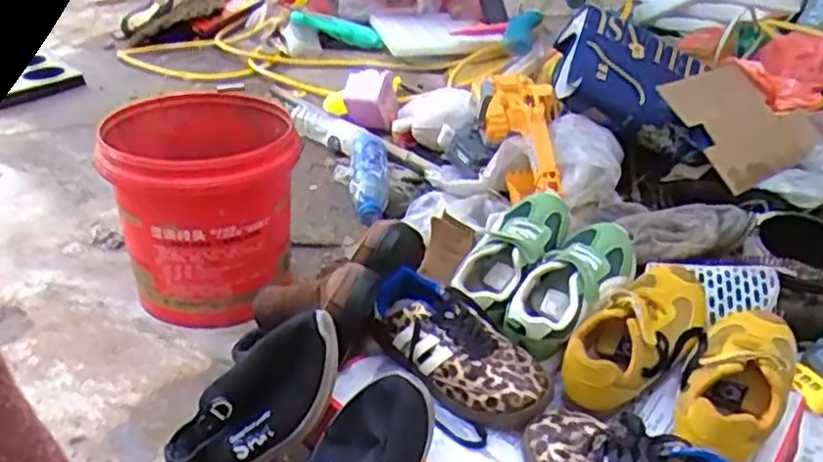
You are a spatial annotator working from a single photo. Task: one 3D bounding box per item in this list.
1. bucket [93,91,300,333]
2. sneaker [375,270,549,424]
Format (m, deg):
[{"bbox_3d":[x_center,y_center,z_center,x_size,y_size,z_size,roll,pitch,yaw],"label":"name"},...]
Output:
[{"bbox_3d":[-0.292,-0.046,1.061,0.237,0.251,0.264,-9,36,-6],"label":"bucket"},{"bbox_3d":[0.039,0.117,0.736,0.220,0.070,0.106,27,46,36],"label":"sneaker"}]

